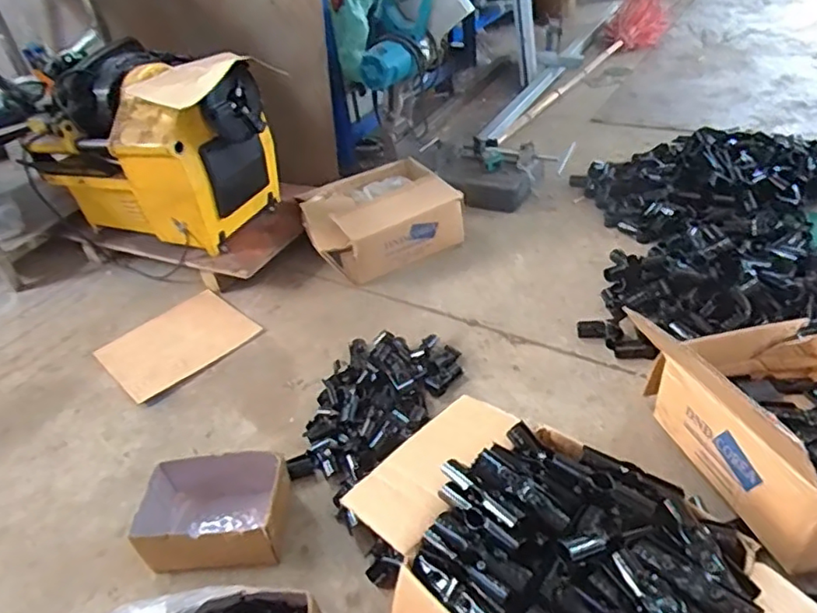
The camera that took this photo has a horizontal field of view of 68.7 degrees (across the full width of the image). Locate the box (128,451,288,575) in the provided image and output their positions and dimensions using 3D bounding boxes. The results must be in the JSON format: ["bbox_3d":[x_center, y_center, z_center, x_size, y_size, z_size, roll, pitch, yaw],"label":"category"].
[{"bbox_3d":[-0.301,0.322,0.923,0.223,0.104,0.148,-8,38,1],"label":"box"}]

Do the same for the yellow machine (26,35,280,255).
[{"bbox_3d":[-0.625,-0.379,1.505,0.535,0.434,0.275,13,43,26],"label":"yellow machine"}]

